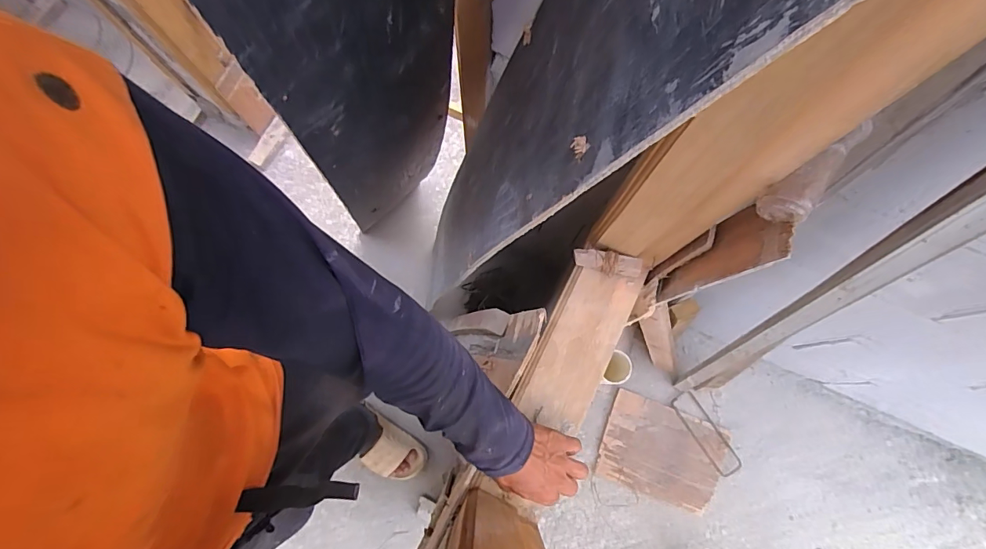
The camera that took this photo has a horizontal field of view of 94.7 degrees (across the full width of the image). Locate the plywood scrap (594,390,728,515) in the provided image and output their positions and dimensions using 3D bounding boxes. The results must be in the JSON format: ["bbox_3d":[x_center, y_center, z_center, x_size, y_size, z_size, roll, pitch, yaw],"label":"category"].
[{"bbox_3d":[0.487,0.510,1.307,0.339,0.017,0.250,22,78,1],"label":"plywood scrap"}]

